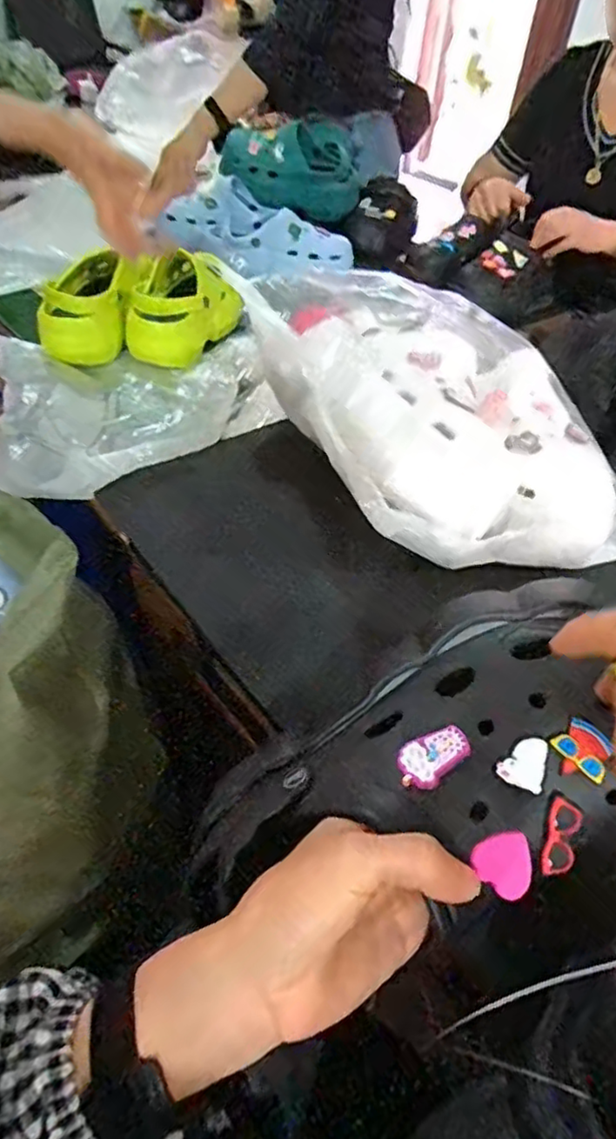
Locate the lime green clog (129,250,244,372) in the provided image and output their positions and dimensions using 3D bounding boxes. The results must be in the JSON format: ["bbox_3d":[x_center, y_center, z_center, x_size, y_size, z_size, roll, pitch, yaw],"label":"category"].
[{"bbox_3d":[-0.183,-0.376,0.918,0.109,0.115,0.218,14,45,8],"label":"lime green clog"}]

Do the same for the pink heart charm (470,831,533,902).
[{"bbox_3d":[0.084,0.124,0.271,0.023,0.009,0.027,-36,89,-10],"label":"pink heart charm"}]

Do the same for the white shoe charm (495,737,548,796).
[{"bbox_3d":[0.094,0.085,0.279,0.019,0.004,0.022,11,78,12],"label":"white shoe charm"}]

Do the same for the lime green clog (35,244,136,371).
[{"bbox_3d":[-0.302,-0.381,0.909,0.110,0.098,0.220,2,44,-4],"label":"lime green clog"}]

